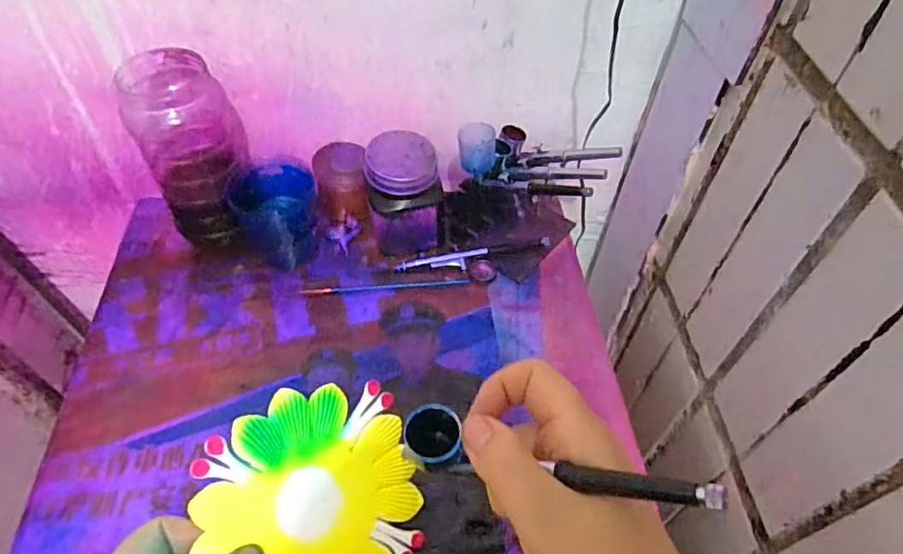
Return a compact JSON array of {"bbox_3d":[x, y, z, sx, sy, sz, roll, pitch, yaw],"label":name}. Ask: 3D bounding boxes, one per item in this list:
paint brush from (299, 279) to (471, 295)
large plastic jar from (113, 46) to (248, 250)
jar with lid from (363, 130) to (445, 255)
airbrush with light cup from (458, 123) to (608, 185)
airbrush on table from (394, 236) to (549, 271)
[{"bbox_3d":[-0.060,0.009,0.525,0.152,0.004,0.007,-3,51,-7],"label":"paint brush"},{"bbox_3d":[-0.225,-0.104,0.508,0.084,0.165,0.094,-14,53,-15],"label":"large plastic jar"},{"bbox_3d":[-0.042,-0.071,0.531,0.070,0.100,0.074,2,51,-2],"label":"jar with lid"},{"bbox_3d":[0.071,-0.101,0.516,0.133,0.051,0.028,13,51,6],"label":"airbrush with light cup"},{"bbox_3d":[0.022,-0.020,0.541,0.147,0.012,0.021,-10,52,-12],"label":"airbrush on table"}]

